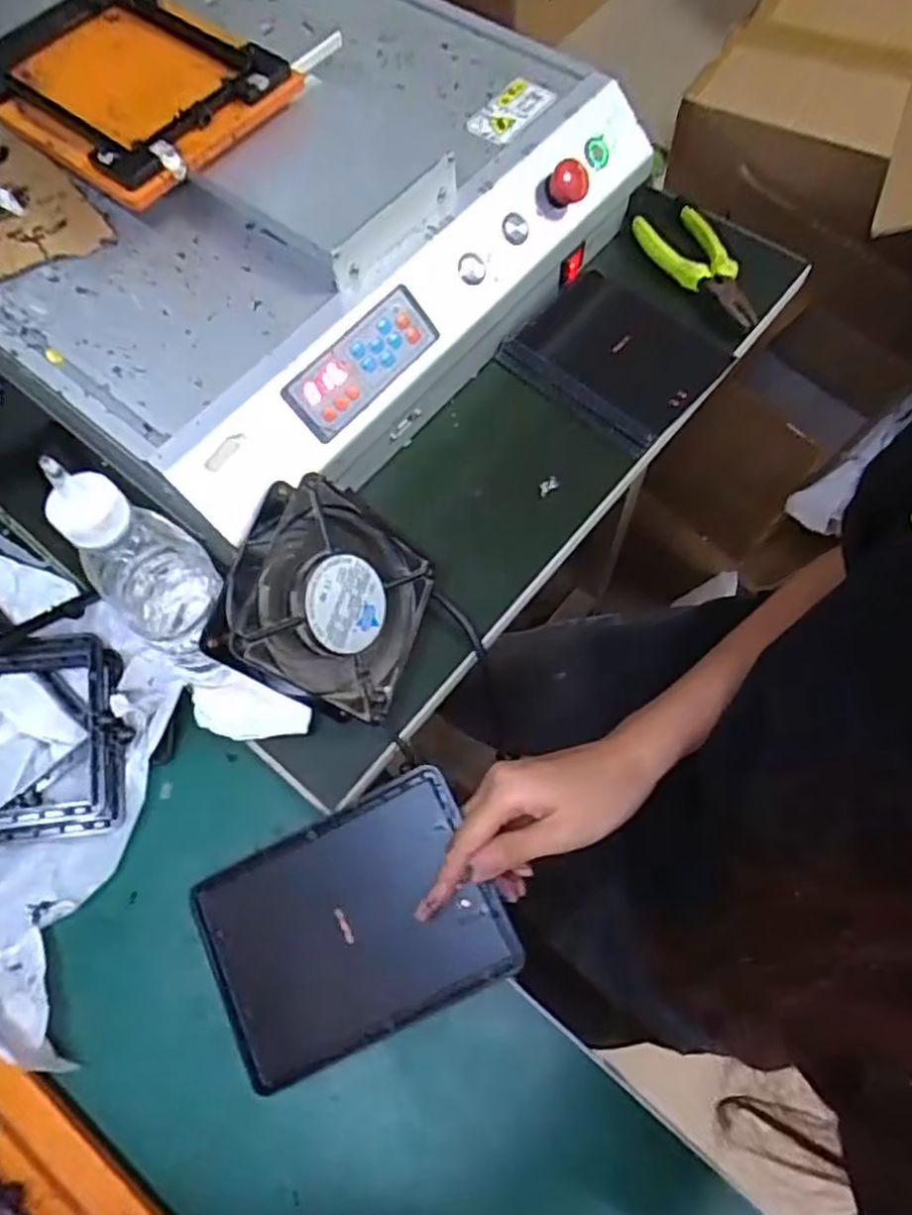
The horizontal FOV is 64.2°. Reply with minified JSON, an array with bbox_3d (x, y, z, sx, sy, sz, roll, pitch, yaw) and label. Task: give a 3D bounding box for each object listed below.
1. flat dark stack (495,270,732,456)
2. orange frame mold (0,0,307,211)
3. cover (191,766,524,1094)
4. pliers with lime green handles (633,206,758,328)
[{"bbox_3d":[0.124,-0.200,0.579,0.147,0.032,0.110,38,74,17],"label":"flat dark stack"},{"bbox_3d":[-0.237,-0.371,0.504,0.226,0.027,0.150,39,74,17],"label":"orange frame mold"},{"bbox_3d":[-0.060,0.178,0.408,0.165,0.007,0.119,-27,73,1],"label":"cover"},{"bbox_3d":[0.201,-0.286,0.609,0.065,0.021,0.132,-19,67,-6],"label":"pliers with lime green handles"}]

